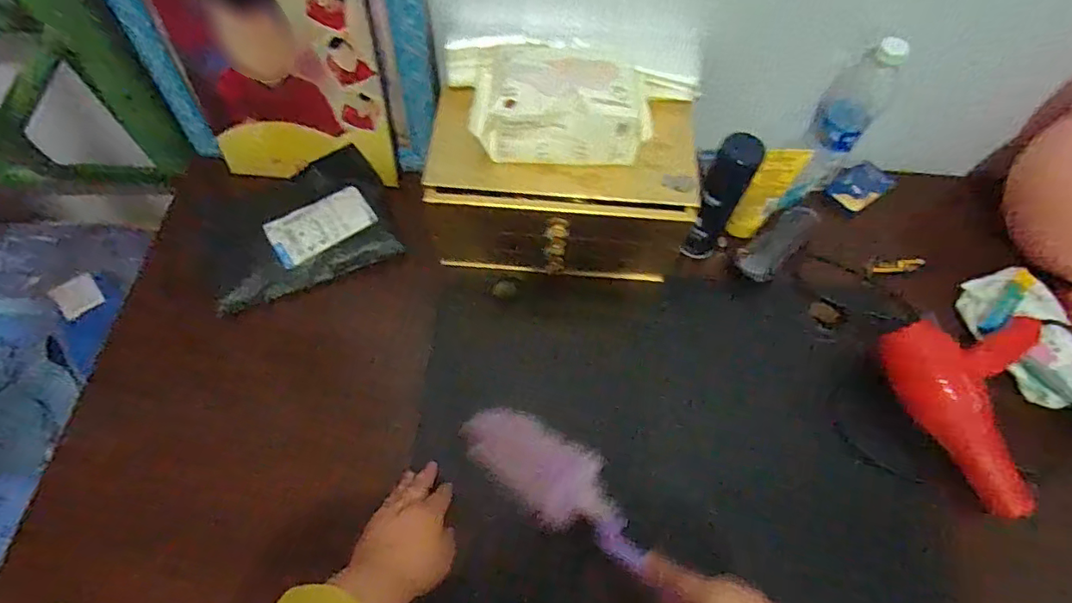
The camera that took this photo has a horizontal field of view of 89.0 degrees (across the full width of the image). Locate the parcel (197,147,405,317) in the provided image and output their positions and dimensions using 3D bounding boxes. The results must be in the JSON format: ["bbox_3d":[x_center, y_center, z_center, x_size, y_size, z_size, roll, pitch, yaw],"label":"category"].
[{"bbox_3d":[-0.318,-0.098,0.725,0.238,0.043,0.182,-17,65,-10],"label":"parcel"}]

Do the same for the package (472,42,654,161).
[{"bbox_3d":[0.028,-0.219,0.587,0.188,0.076,0.116,4,63,0],"label":"package"}]

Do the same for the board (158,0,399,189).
[{"bbox_3d":[-0.311,-0.274,0.672,0.242,0.270,0.025,8,46,5],"label":"board"}]

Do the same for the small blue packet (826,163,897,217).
[{"bbox_3d":[0.477,-0.171,0.803,0.104,0.017,0.060,-37,70,-19],"label":"small blue packet"}]

